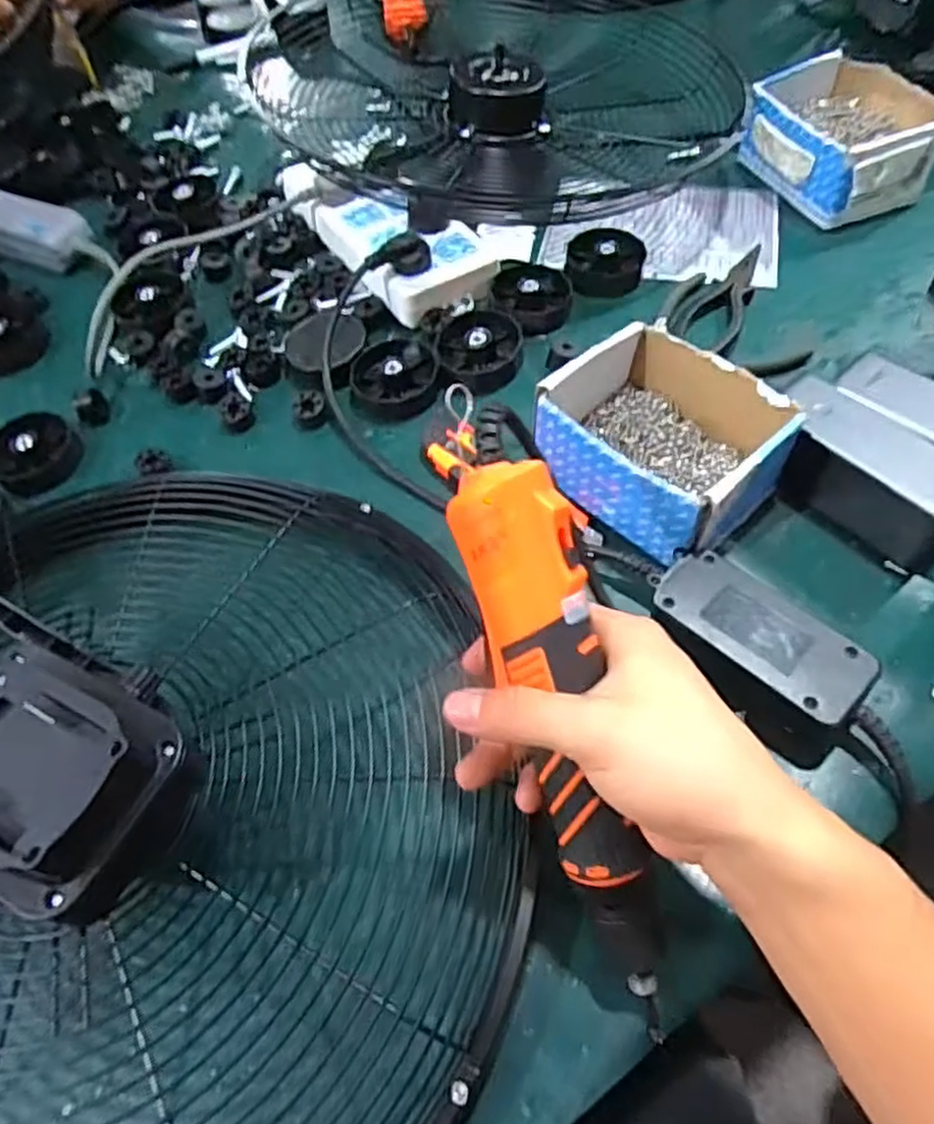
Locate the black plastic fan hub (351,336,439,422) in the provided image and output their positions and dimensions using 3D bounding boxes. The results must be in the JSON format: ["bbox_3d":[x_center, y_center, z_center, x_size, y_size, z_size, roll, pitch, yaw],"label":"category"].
[{"bbox_3d":[-0.058,-0.152,0.577,0.068,0.024,0.080,-10,58,-1],"label":"black plastic fan hub"}]

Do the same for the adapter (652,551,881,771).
[{"bbox_3d":[0.167,0.049,0.416,0.062,0.037,0.122,-38,62,-18],"label":"adapter"}]

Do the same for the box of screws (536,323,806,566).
[{"bbox_3d":[0.128,-0.079,0.475,0.118,0.080,0.137,-39,63,-18],"label":"box of screws"}]

